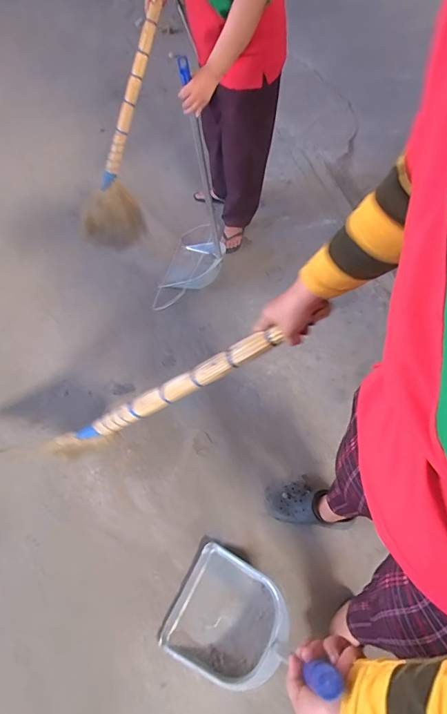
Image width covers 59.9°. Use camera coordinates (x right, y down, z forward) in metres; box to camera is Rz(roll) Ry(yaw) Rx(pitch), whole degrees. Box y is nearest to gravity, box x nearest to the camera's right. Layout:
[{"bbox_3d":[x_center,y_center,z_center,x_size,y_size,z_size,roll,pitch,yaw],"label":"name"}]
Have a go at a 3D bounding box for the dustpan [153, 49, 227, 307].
[{"bbox_3d":[-0.154,-0.620,1.404,0.286,0.746,0.487,-5,59,2],"label":"dustpan"}]

